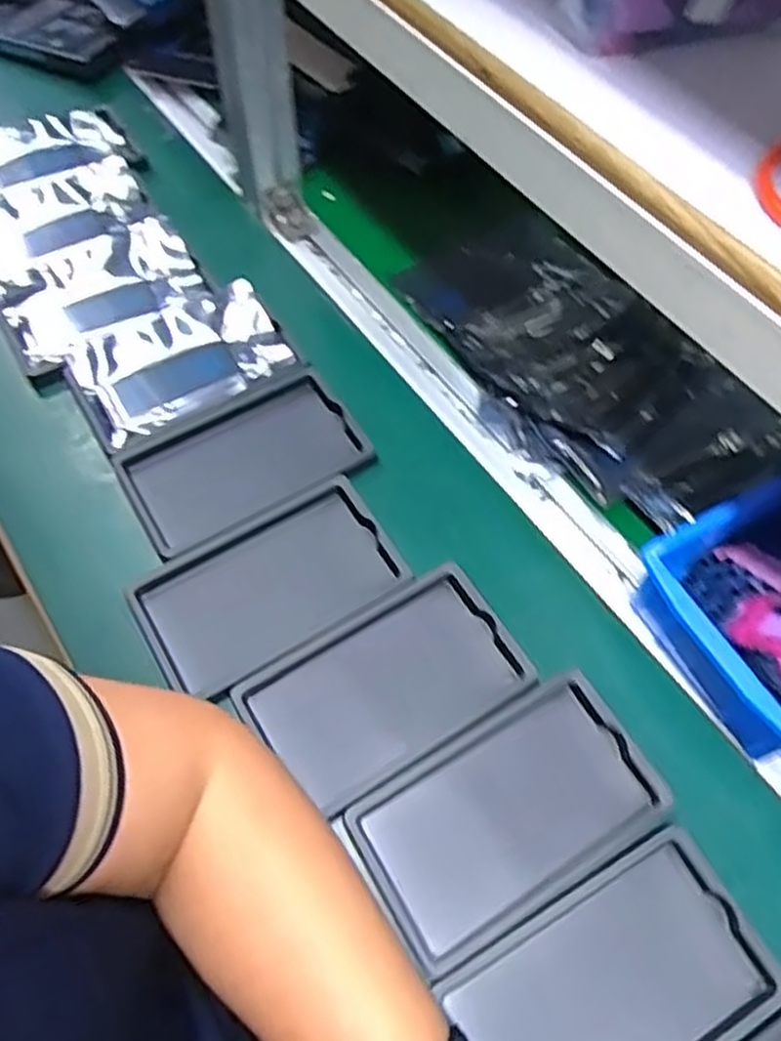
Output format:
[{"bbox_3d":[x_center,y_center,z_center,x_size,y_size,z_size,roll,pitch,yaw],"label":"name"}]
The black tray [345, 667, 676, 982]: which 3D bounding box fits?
[{"bbox_3d":[0.065,0.160,0.429,0.160,0.018,0.092,-27,63,-17],"label":"black tray"}]

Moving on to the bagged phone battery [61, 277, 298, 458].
[{"bbox_3d":[-0.156,-0.117,0.581,0.151,0.027,0.101,-29,64,-17],"label":"bagged phone battery"}]

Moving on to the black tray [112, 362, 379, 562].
[{"bbox_3d":[-0.099,-0.041,0.540,0.158,0.018,0.092,-29,60,-14],"label":"black tray"}]

